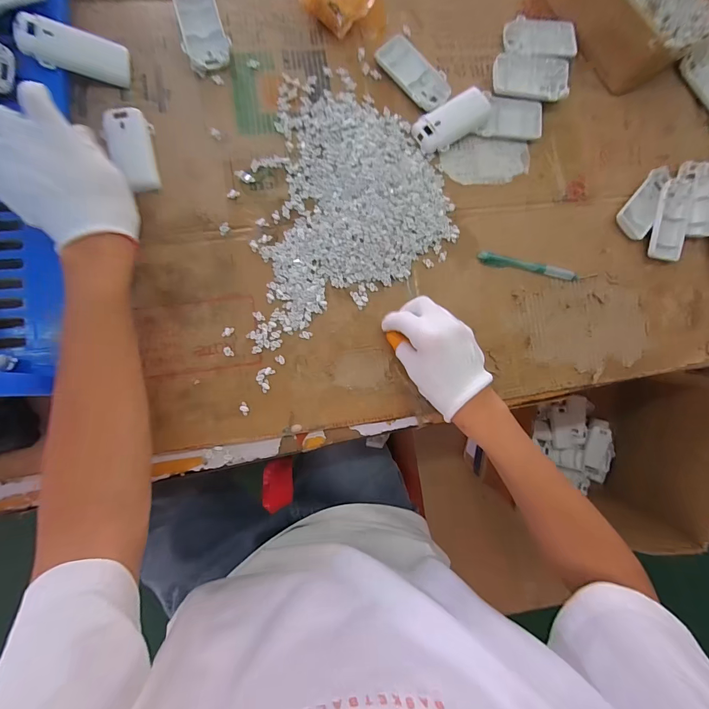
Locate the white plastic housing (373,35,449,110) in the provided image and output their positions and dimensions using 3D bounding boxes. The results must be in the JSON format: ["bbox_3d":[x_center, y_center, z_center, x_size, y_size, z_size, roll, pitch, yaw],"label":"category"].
[{"bbox_3d":[0.071,-0.340,0.434,0.047,0.011,0.095,-41,91,-6],"label":"white plastic housing"}]

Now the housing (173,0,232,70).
[{"bbox_3d":[-0.174,-0.373,0.411,0.049,0.012,0.090,-14,88,-6],"label":"housing"}]

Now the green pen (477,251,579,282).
[{"bbox_3d":[0.215,-0.108,0.440,0.128,0.008,0.015,11,86,-5],"label":"green pen"}]

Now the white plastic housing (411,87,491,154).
[{"bbox_3d":[0.117,-0.282,0.433,0.092,0.022,0.044,-31,90,-6],"label":"white plastic housing"}]

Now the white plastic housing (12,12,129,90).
[{"bbox_3d":[-0.296,-0.322,0.381,0.095,0.009,0.043,-6,108,-36],"label":"white plastic housing"}]

